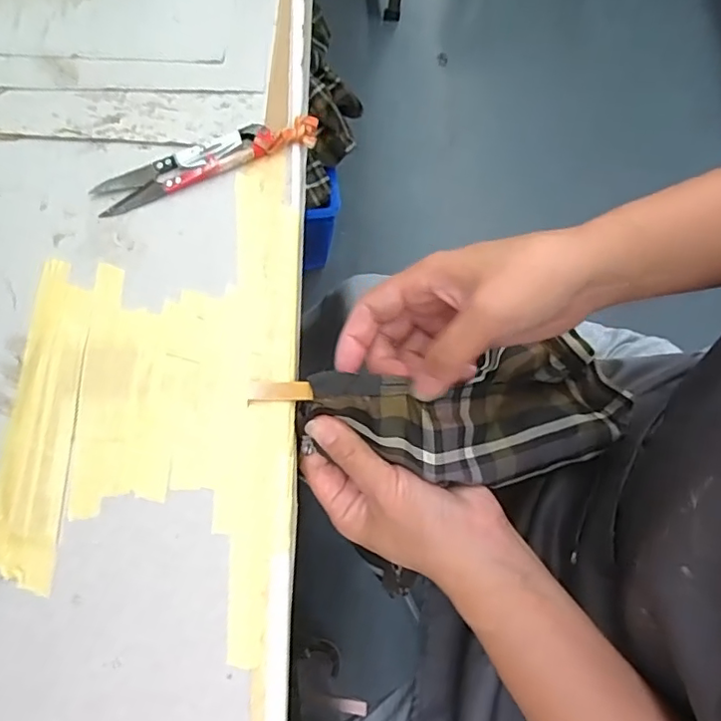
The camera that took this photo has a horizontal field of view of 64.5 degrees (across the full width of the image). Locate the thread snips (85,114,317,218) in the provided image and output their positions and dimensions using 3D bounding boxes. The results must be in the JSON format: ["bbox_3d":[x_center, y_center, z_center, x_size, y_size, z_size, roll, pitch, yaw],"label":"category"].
[{"bbox_3d":[-0.088,-0.118,0.333,0.132,0.009,0.024,-24,73,-11],"label":"thread snips"}]

